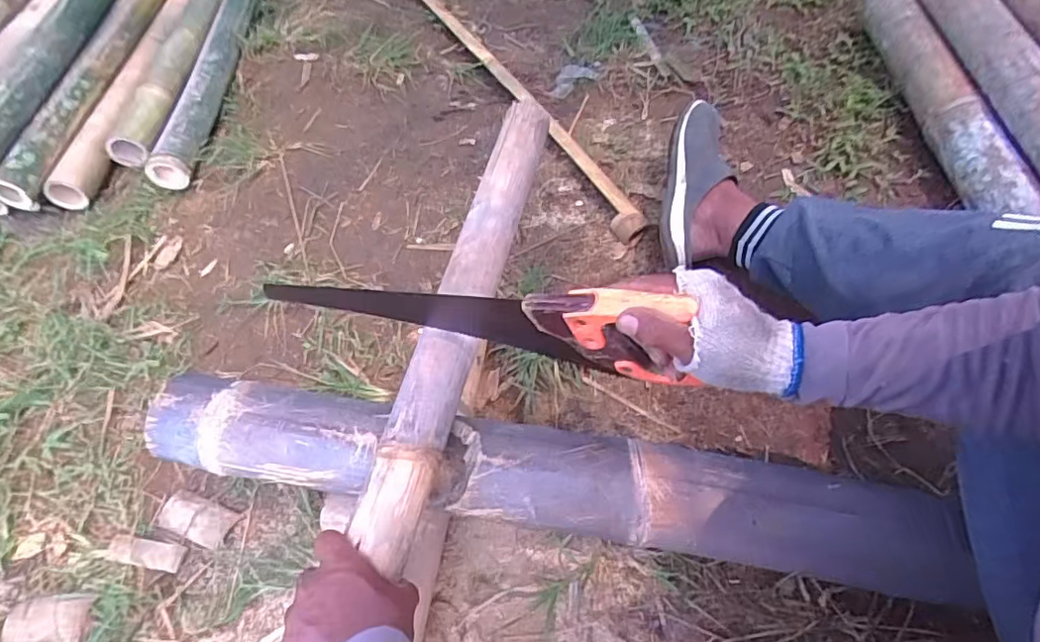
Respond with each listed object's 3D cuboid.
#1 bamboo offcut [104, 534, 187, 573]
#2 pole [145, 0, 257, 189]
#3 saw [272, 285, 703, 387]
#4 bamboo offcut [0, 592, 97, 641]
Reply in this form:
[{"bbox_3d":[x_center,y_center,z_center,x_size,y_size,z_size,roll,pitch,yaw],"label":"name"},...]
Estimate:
[{"bbox_3d":[-0.454,0.280,0.684,0.092,0.009,0.030,7,60,8],"label":"bamboo offcut"},{"bbox_3d":[-0.601,-0.552,1.138,0.072,0.068,0.735,-5,59,1],"label":"pole"},{"bbox_3d":[-0.064,-0.001,0.538,0.423,0.105,0.039,8,60,19],"label":"saw"},{"bbox_3d":[-0.550,0.356,0.657,0.112,0.013,0.069,-5,59,1],"label":"bamboo offcut"}]

